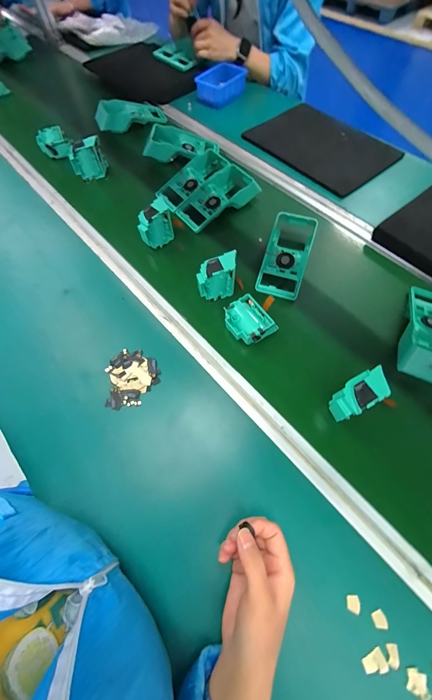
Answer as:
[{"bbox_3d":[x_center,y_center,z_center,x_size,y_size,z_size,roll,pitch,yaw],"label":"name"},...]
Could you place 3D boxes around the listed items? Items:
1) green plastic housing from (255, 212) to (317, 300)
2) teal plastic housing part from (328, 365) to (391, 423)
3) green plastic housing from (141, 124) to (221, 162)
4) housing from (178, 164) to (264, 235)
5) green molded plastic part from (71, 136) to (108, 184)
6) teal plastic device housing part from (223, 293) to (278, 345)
[{"bbox_3d":[0.138,-0.189,0.536,0.081,0.046,0.183,16,65,10],"label":"green plastic housing"},{"bbox_3d":[0.201,0.064,0.394,0.074,0.055,0.042,-26,65,-11],"label":"teal plastic housing part"},{"bbox_3d":[-0.086,-0.520,0.706,0.179,0.050,0.105,8,64,6],"label":"green plastic housing"},{"bbox_3d":[0.002,-0.336,0.612,0.183,0.048,0.087,-33,67,-14],"label":"housing"},{"bbox_3d":[-0.303,-0.450,0.670,0.076,0.085,0.028,-33,67,-14],"label":"green molded plastic part"},{"bbox_3d":[0.054,-0.049,0.472,0.069,0.027,0.075,-33,67,-14],"label":"teal plastic device housing part"}]

